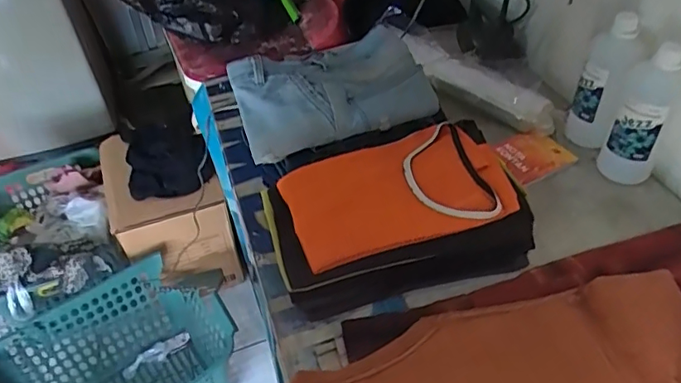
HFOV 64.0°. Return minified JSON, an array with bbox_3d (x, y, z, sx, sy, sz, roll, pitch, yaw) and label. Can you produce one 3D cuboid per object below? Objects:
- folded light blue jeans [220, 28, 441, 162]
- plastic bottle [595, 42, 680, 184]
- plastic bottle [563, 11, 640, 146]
[{"bbox_3d":[-0.017,-0.175,0.877,0.306,0.068,0.214,-16,45,-13],"label":"folded light blue jeans"},{"bbox_3d":[0.467,-0.109,0.847,0.081,0.213,0.066,21,50,25],"label":"plastic bottle"},{"bbox_3d":[0.430,-0.176,0.901,0.071,0.214,0.073,17,48,21],"label":"plastic bottle"}]

